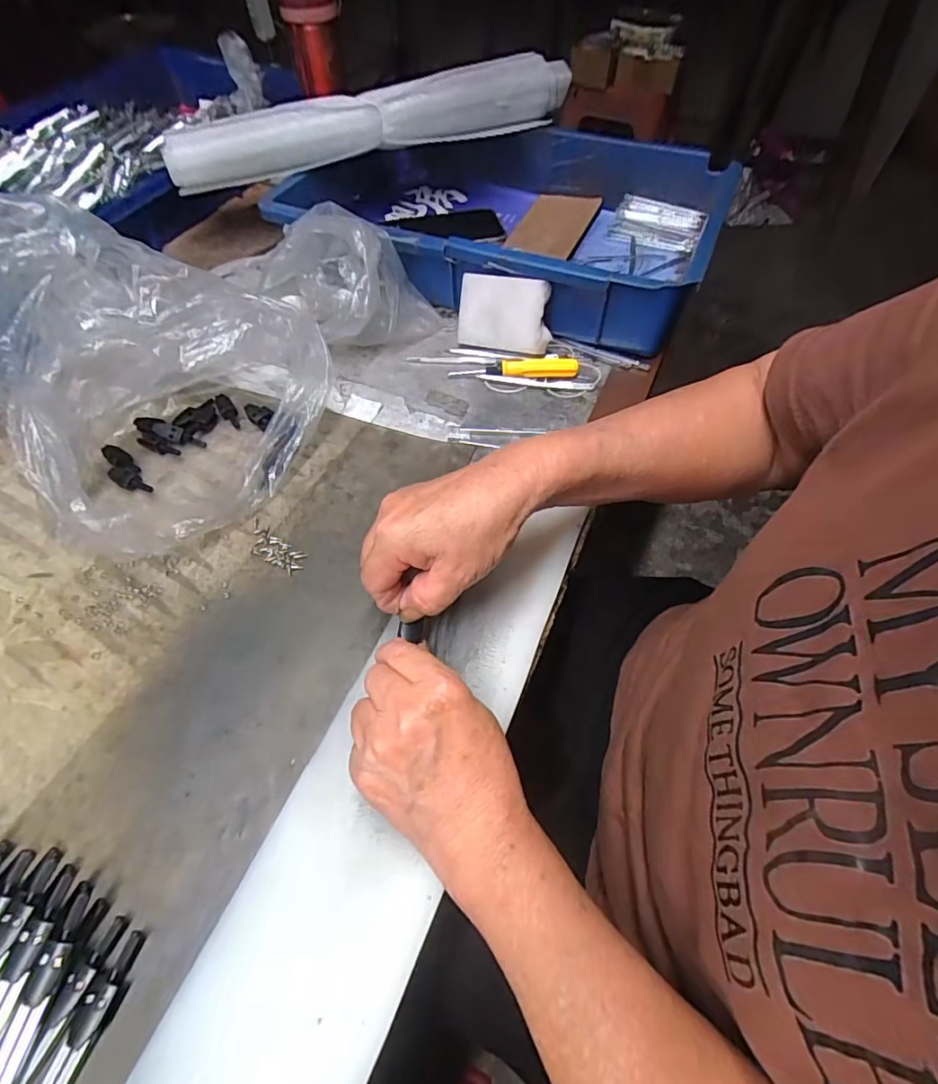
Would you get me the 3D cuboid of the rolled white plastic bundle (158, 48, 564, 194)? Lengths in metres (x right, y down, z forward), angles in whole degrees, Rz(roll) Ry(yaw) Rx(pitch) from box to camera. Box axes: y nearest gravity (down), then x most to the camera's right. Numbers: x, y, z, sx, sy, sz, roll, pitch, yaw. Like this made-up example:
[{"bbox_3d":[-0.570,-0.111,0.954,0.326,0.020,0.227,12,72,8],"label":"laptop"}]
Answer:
[{"bbox_3d":[-0.094,-0.449,0.552,0.438,0.064,0.042,-18,58,-12],"label":"rolled white plastic bundle"}]

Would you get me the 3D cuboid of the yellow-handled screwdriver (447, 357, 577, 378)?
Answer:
[{"bbox_3d":[0.042,-0.161,0.479,0.115,0.019,0.016,4,55,2],"label":"yellow-handled screwdriver"}]

